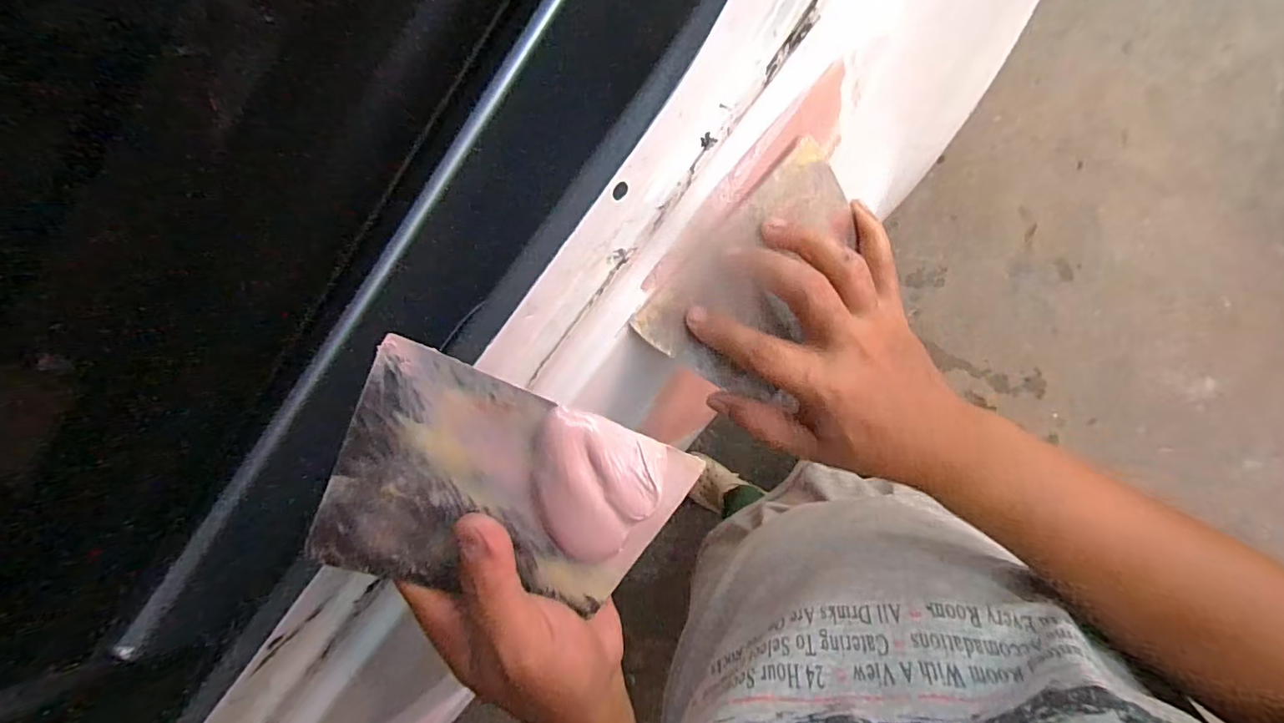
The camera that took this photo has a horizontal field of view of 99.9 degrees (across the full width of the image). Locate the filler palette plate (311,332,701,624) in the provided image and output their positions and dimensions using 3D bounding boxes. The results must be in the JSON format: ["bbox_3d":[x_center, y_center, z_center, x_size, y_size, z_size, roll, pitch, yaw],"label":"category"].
[{"bbox_3d":[-0.053,0.058,0.224,0.134,0.013,0.094,24,103,-19],"label":"filler palette plate"}]

